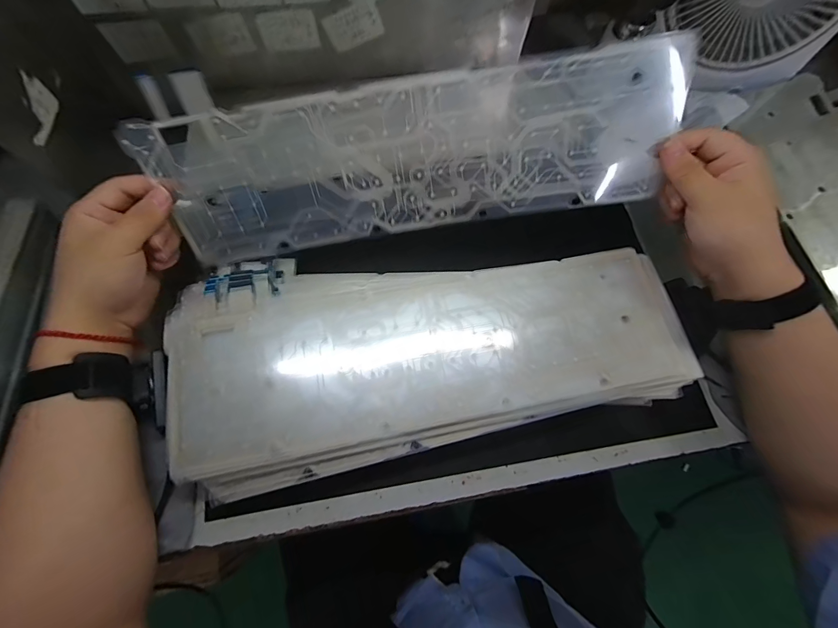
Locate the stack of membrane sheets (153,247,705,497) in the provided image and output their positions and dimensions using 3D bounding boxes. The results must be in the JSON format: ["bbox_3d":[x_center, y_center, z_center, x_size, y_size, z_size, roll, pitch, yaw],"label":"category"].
[{"bbox_3d":[0.009,0.022,0.323,0.436,0.025,0.184,-8,71,-5],"label":"stack of membrane sheets"}]

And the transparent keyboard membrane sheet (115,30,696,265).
[{"bbox_3d":[0.001,-0.130,0.306,0.423,0.118,0.021,-9,35,1],"label":"transparent keyboard membrane sheet"}]

